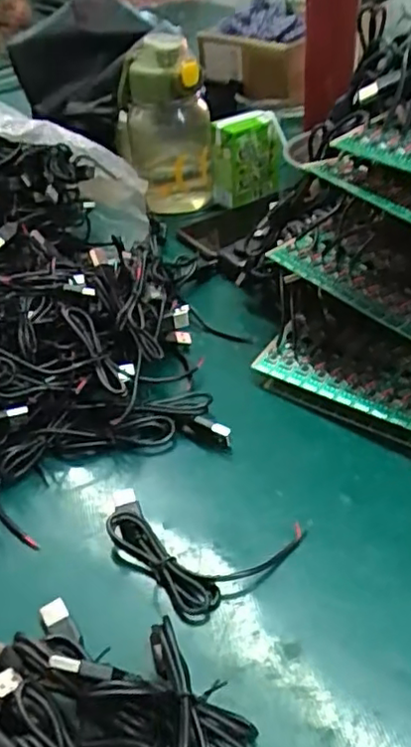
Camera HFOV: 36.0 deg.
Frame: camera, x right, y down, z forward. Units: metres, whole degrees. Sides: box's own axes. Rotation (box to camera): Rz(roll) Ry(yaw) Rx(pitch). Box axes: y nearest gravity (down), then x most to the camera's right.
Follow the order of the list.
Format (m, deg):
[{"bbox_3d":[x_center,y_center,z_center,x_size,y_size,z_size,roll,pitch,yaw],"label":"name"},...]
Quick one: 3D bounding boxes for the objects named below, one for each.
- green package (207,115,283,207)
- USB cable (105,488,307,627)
[{"bbox_3d":[0.043,-0.237,0.694,0.071,0.086,0.042,-28,45,-28],"label":"green package"},{"bbox_3d":[-0.009,0.100,0.357,0.112,0.015,0.071,11,41,17],"label":"USB cable"}]

